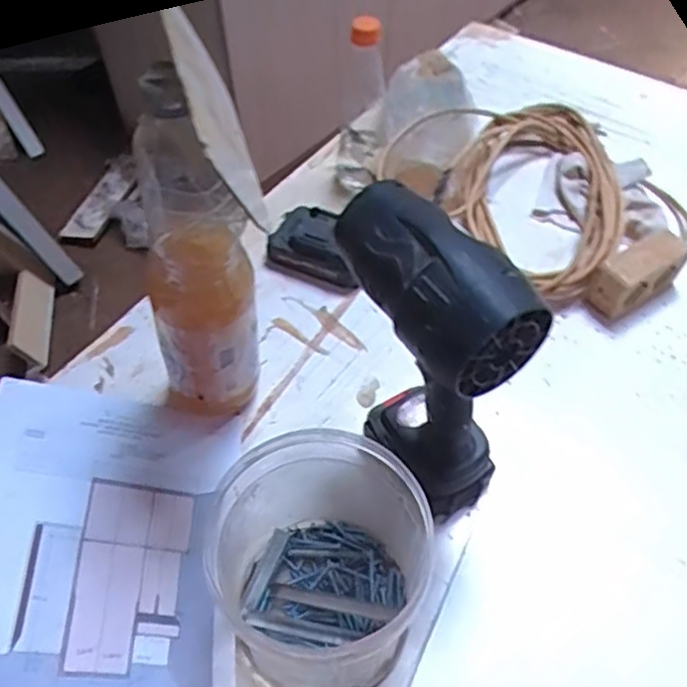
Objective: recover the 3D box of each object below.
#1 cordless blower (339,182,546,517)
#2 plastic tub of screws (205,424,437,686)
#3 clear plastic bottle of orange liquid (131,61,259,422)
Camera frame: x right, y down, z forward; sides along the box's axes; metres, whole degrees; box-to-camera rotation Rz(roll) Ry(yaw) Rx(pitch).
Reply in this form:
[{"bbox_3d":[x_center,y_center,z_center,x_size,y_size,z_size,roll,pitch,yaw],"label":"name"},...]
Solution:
[{"bbox_3d":[0.055,0.017,0.527,0.072,0.258,0.160,-31,58,-22],"label":"cordless blower"},{"bbox_3d":[-0.016,0.156,0.476,0.140,0.141,0.138,1,52,-2],"label":"plastic tub of screws"},{"bbox_3d":[-0.111,-0.059,0.505,0.075,0.301,0.082,-15,54,-14],"label":"clear plastic bottle of orange liquid"}]

